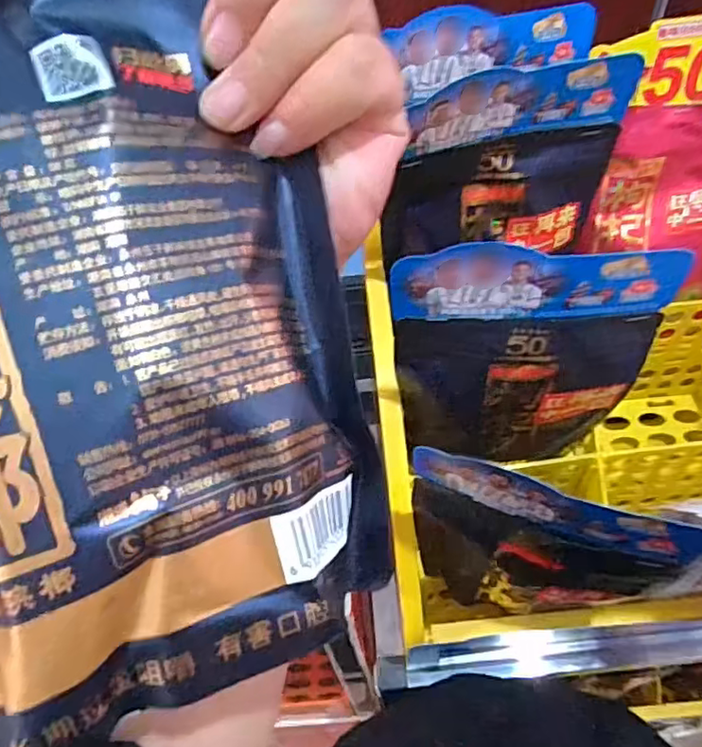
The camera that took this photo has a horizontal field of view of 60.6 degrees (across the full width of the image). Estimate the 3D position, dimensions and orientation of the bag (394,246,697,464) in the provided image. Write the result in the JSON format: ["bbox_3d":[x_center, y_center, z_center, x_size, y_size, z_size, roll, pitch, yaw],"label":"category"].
[{"bbox_3d":[0.110,-0.005,0.391,0.156,0.195,0.026,-3,52,3],"label":"bag"}]

